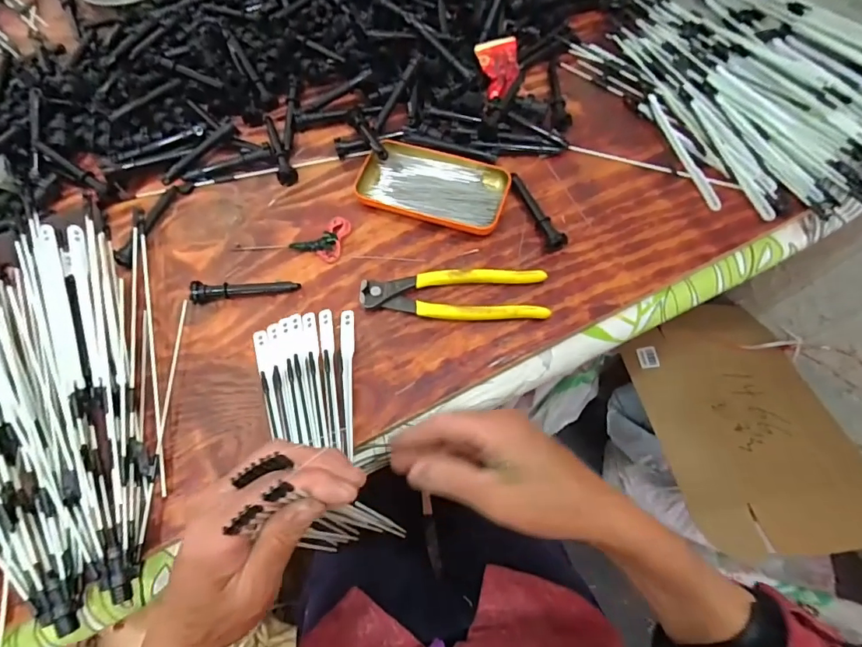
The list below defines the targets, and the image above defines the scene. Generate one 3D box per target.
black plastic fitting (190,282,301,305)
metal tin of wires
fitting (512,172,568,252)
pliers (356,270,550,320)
[{"bbox_3d":[-0.166,-0.032,0.417,0.091,0.018,0.016,-9,67,-2],"label":"black plastic fitting"},{"bbox_3d":[0.005,-0.137,0.455,0.140,0.014,0.077,18,69,9],"label":"metal tin of wires"},{"bbox_3d":[0.102,-0.110,0.448,0.015,0.018,0.092,-19,68,-7],"label":"fitting"},{"bbox_3d":[0.021,-0.025,0.415,0.162,0.017,0.047,-1,67,1],"label":"pliers"}]

